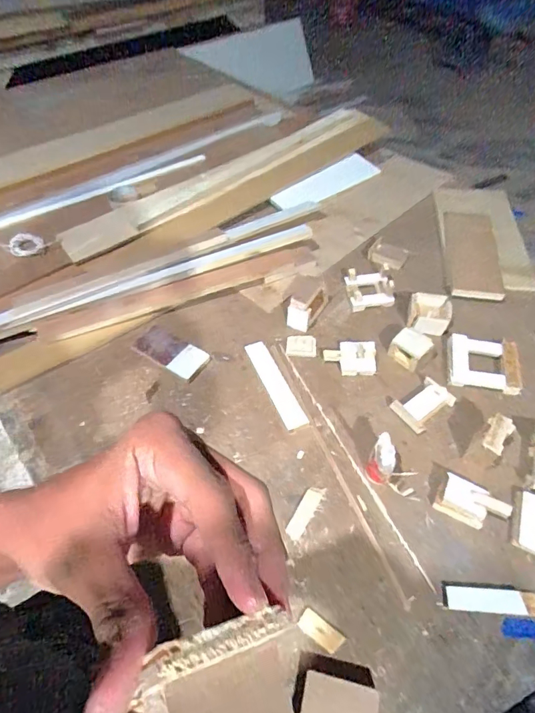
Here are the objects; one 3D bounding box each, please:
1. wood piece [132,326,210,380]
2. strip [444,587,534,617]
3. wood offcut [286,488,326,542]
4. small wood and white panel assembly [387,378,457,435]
[{"bbox_3d":[-0.193,-0.009,0.846,0.149,0.013,0.064,29,79,18],"label":"wood piece"},{"bbox_3d":[0.306,0.326,0.564,0.137,0.015,0.027,2,52,5],"label":"strip"},{"bbox_3d":[0.058,0.239,0.654,0.028,0.005,0.086,24,57,21],"label":"wood offcut"},{"bbox_3d":[0.270,0.082,0.739,0.096,0.021,0.064,-33,57,-21],"label":"small wood and white panel assembly"}]

